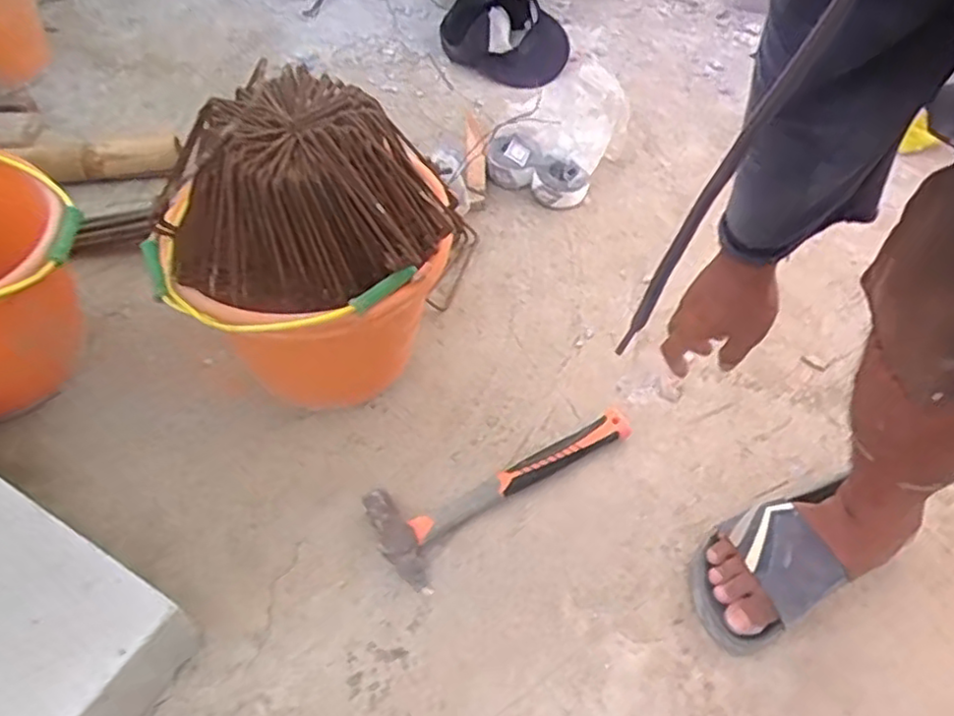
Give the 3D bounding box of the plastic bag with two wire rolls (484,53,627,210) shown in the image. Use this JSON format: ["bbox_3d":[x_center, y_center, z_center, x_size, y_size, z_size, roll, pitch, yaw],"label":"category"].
[{"bbox_3d":[0.128,-0.364,1.102,0.158,0.150,0.204,25,56,14],"label":"plastic bag with two wire rolls"}]

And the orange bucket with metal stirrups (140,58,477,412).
[{"bbox_3d":[-0.180,-0.091,0.726,0.256,0.331,0.227,23,55,12],"label":"orange bucket with metal stirrups"}]

